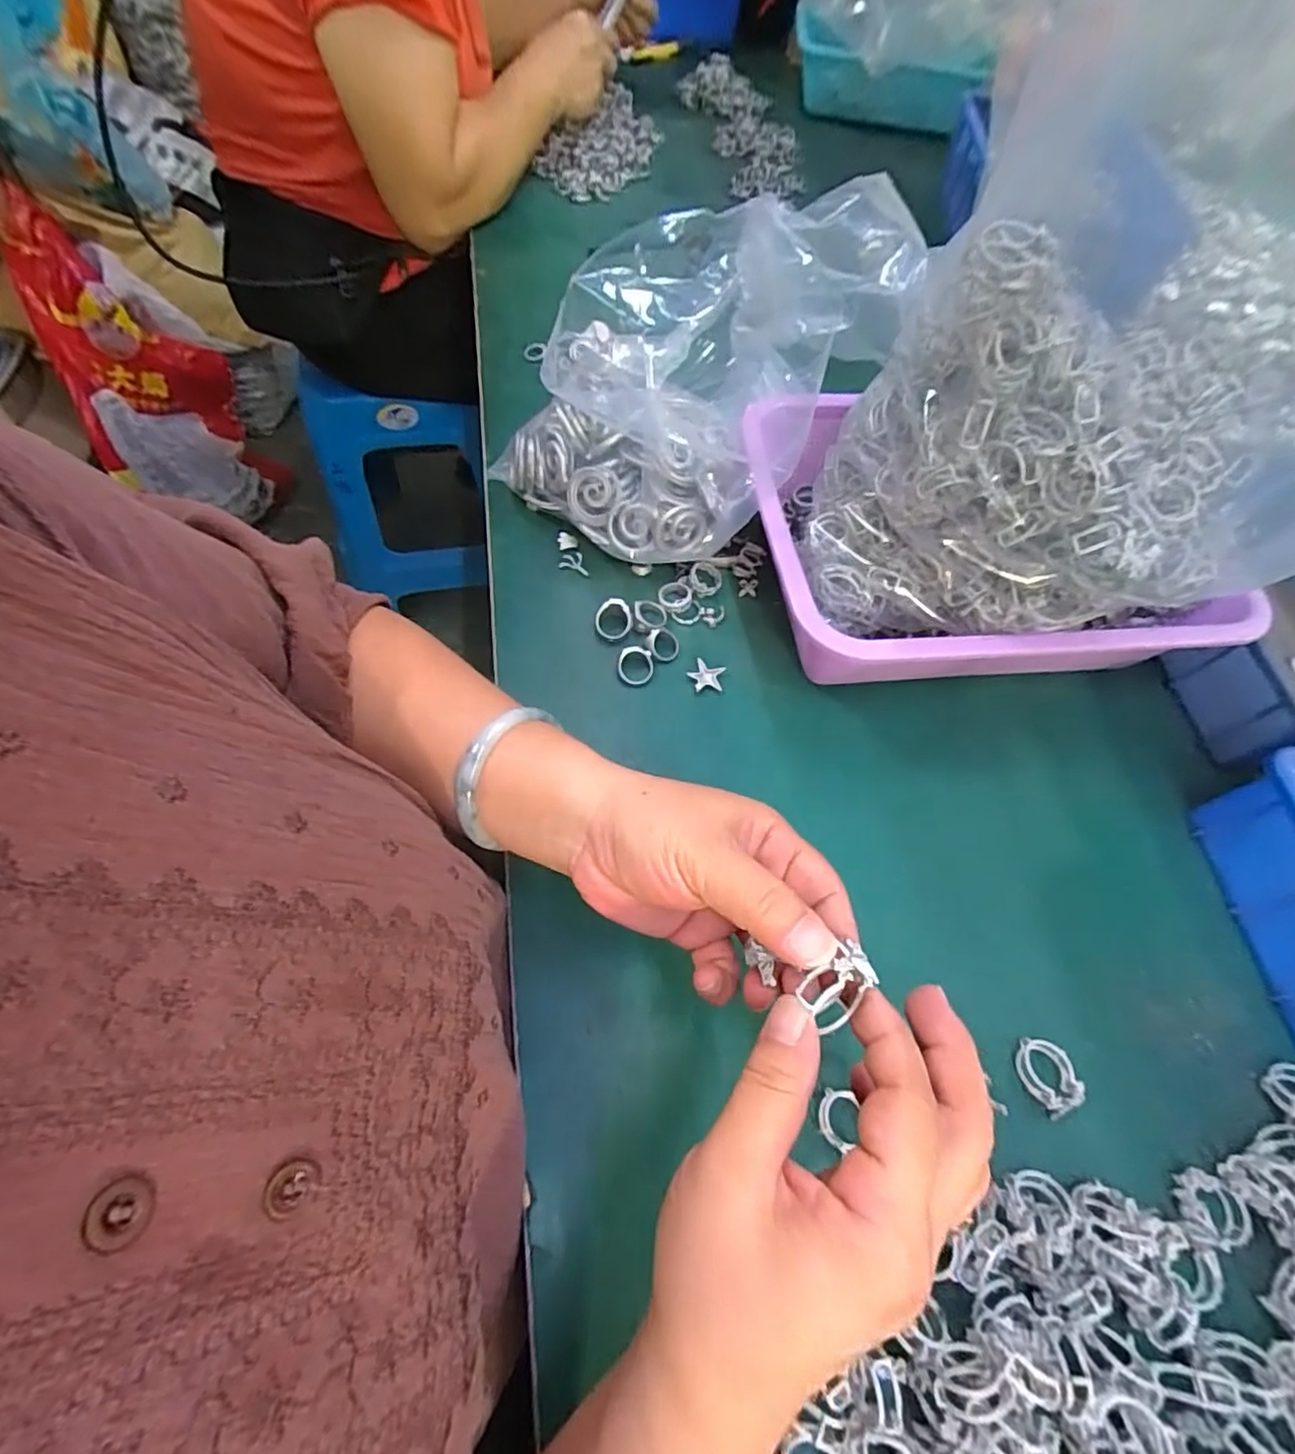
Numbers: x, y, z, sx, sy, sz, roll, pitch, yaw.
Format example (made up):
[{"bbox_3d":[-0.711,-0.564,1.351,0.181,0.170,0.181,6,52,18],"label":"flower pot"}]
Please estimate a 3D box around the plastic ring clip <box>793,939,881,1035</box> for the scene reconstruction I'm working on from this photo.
[{"bbox_3d":[0.064,0.088,0.207,0.026,0.022,0.019,-34,67,-16],"label":"plastic ring clip"}]

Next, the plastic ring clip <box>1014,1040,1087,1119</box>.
[{"bbox_3d":[0.200,0.172,0.307,0.027,0.012,0.031,-29,68,-18],"label":"plastic ring clip"}]

